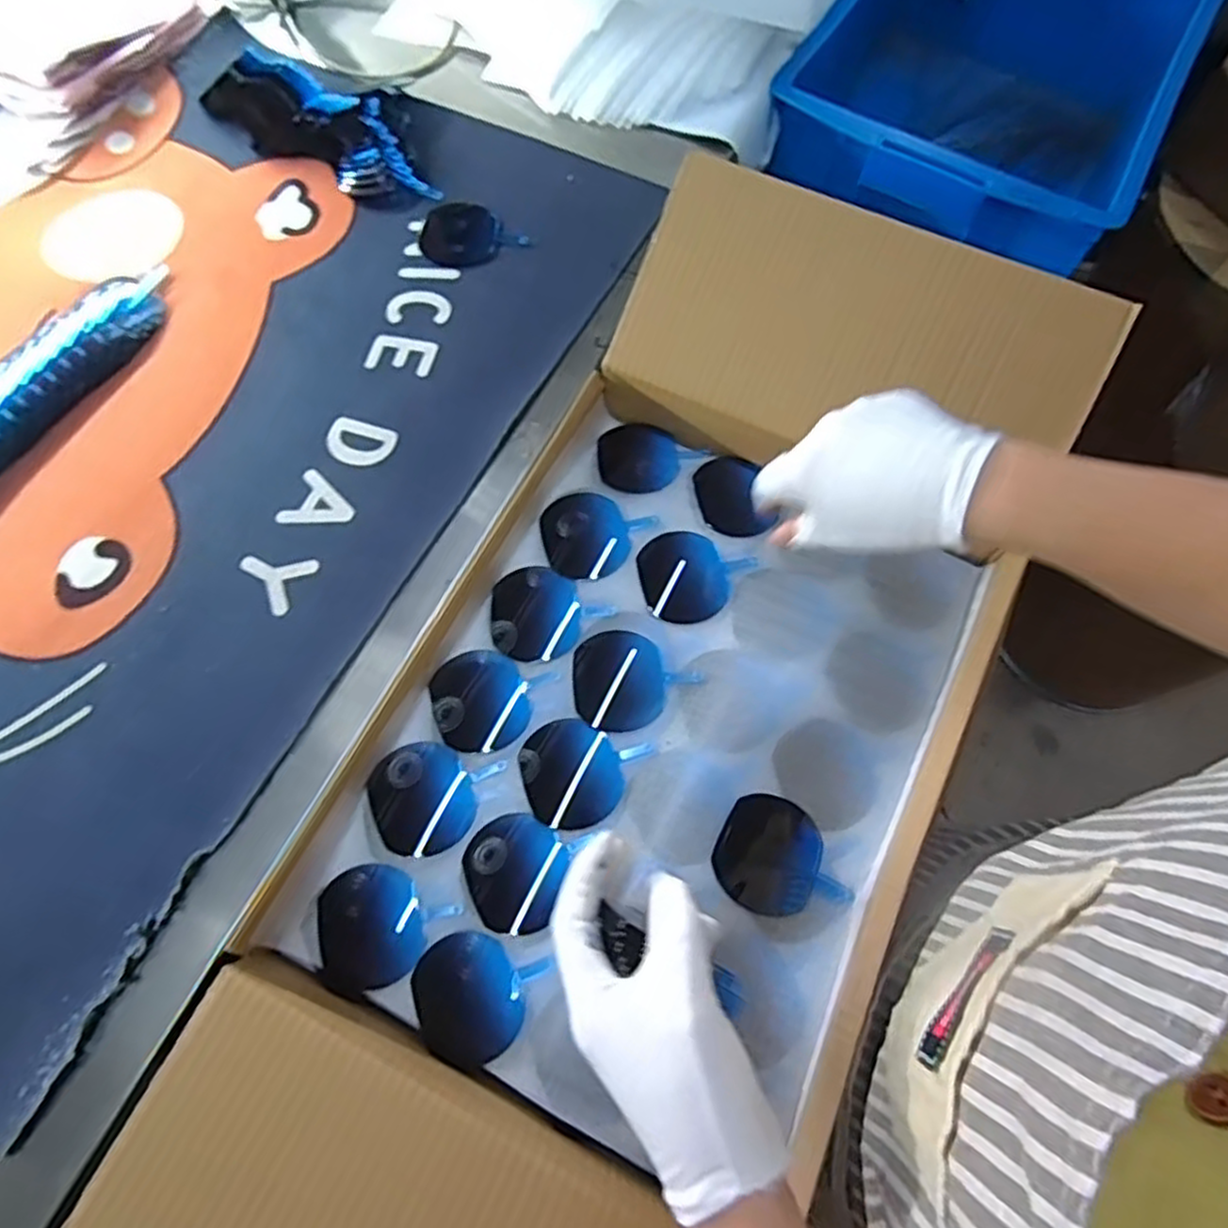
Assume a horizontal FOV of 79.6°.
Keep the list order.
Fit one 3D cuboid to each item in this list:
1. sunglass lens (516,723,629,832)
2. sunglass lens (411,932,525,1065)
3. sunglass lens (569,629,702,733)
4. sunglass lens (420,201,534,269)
[{"bbox_3d":[-0.024,0.093,0.435,0.057,0.004,0.062,0,69,-1],"label":"sunglass lens"},{"bbox_3d":[-0.078,0.204,0.392,0.055,0.011,0.060,0,69,-1],"label":"sunglass lens"},{"bbox_3d":[0.005,0.040,0.455,0.064,0.004,0.064,0,69,-1],"label":"sunglass lens"},{"bbox_3d":[-0.111,-0.280,0.546,0.070,0.004,0.064,0,69,-1],"label":"sunglass lens"}]

